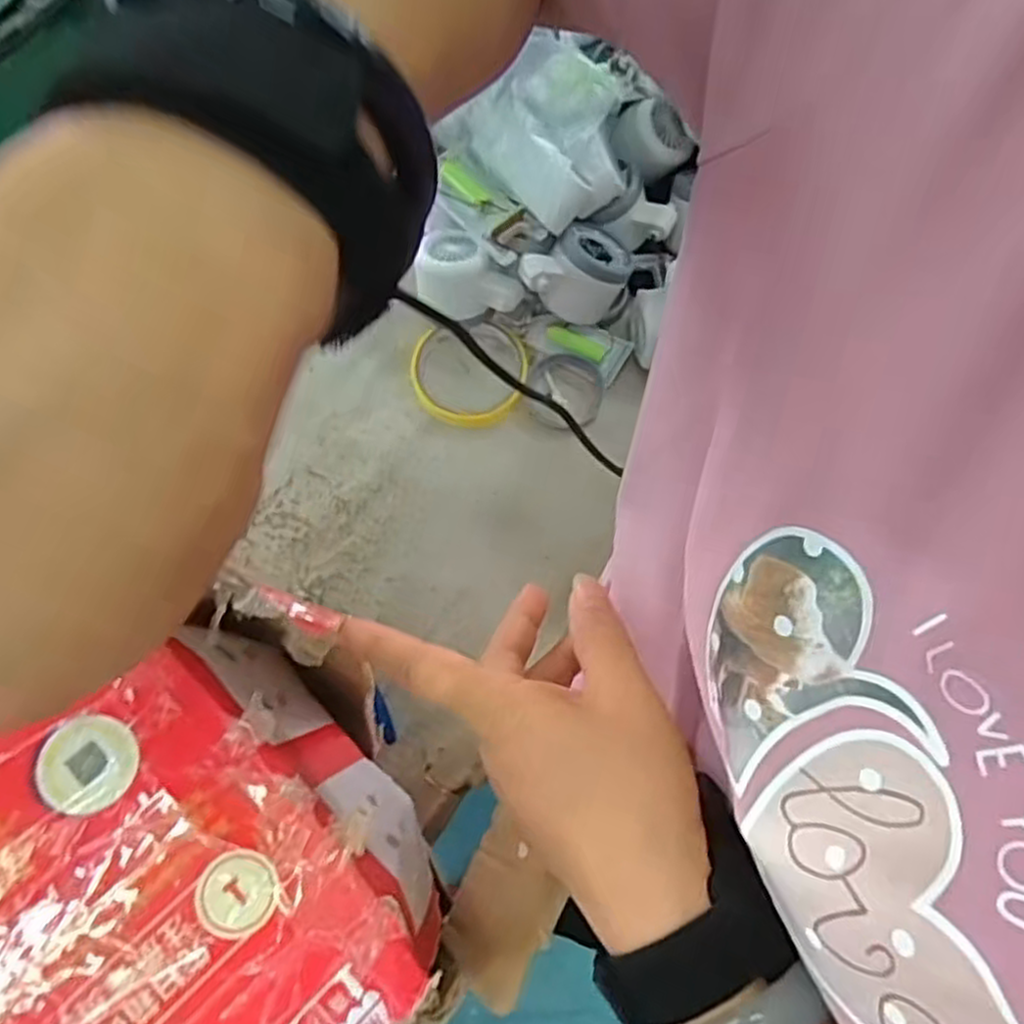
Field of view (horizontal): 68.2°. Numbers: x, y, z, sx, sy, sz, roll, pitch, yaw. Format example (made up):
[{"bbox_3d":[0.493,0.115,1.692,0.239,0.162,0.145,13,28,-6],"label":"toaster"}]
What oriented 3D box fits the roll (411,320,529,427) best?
[{"bbox_3d":[-0.030,-0.103,0.572,0.088,0.013,0.082,0,73,1],"label":"roll"}]

